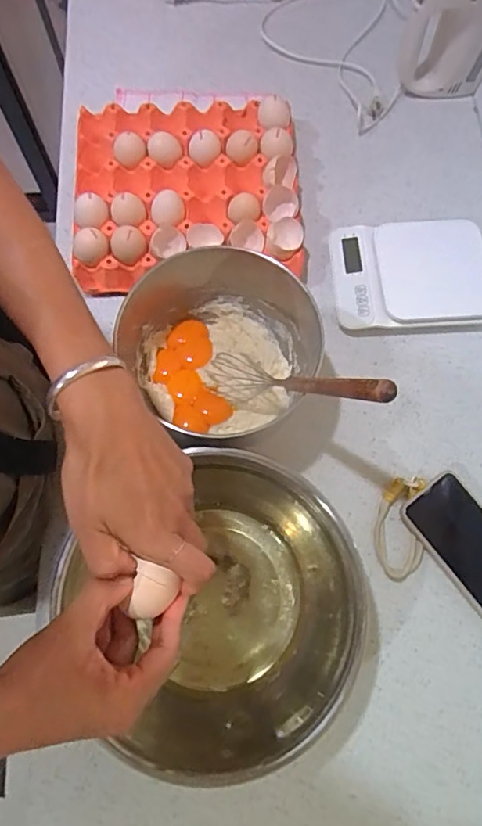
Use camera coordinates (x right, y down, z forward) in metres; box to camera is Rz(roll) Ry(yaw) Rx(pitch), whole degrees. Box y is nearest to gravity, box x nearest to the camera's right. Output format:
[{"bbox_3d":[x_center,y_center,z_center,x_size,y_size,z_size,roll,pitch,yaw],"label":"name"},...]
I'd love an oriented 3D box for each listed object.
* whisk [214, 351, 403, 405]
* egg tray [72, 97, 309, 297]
[{"bbox_3d":[0.048,-0.032,0.493,0.048,0.261,0.048,43,75,-26],"label":"whisk"},{"bbox_3d":[-0.071,-0.301,0.685,0.296,0.069,0.285,-7,73,-4],"label":"egg tray"}]

